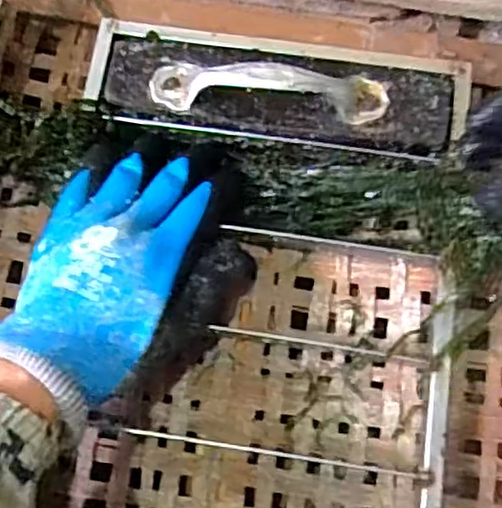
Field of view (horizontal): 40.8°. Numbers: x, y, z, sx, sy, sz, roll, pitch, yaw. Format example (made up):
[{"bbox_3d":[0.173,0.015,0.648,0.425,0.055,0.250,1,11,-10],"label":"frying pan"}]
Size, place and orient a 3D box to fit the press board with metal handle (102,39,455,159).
[{"bbox_3d":[0.016,-0.103,0.425,0.221,0.042,0.058,7,77,3],"label":"press board with metal handle"}]

